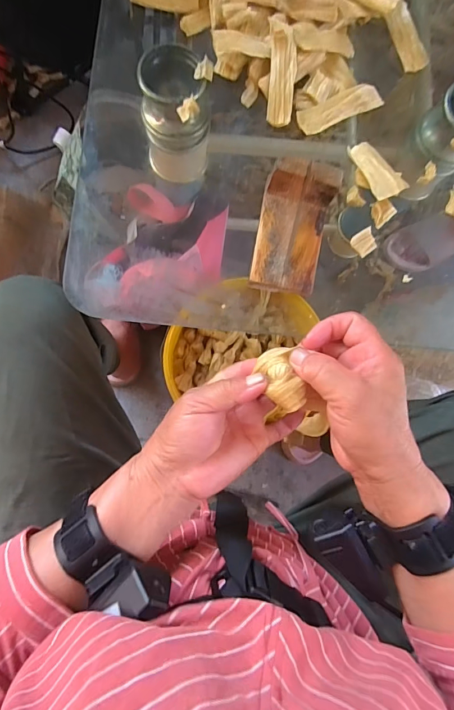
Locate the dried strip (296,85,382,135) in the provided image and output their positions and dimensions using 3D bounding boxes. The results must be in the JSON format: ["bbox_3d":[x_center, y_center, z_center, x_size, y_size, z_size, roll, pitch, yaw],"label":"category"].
[{"bbox_3d":[0.117,-0.258,0.402,0.093,0.010,0.028,-24,92,-8],"label":"dried strip"}]

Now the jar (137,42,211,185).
[{"bbox_3d":[-0.060,-0.280,0.461,0.077,0.154,0.078,0,89,-8],"label":"jar"}]

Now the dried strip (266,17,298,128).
[{"bbox_3d":[0.057,-0.290,0.393,0.026,0.017,0.104,1,89,-8],"label":"dried strip"}]

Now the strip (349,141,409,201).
[{"bbox_3d":[0.152,-0.190,0.396,0.032,0.008,0.068,-27,76,-8],"label":"strip"}]

